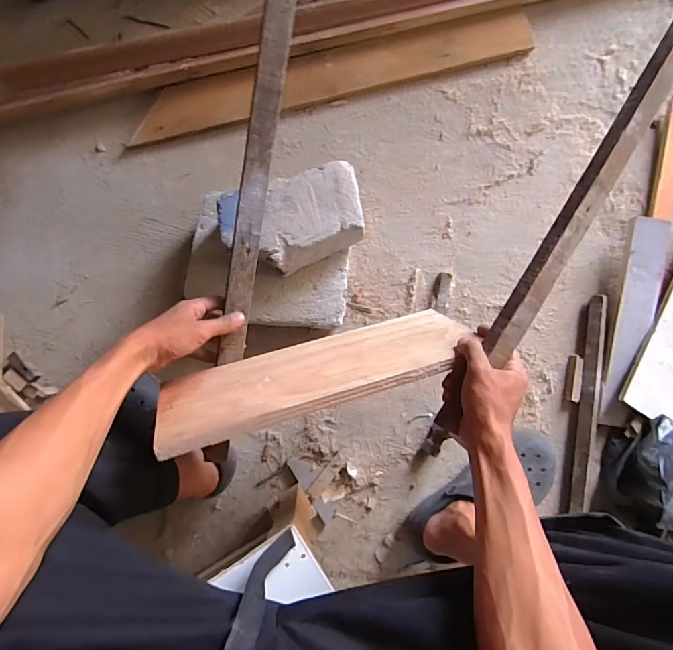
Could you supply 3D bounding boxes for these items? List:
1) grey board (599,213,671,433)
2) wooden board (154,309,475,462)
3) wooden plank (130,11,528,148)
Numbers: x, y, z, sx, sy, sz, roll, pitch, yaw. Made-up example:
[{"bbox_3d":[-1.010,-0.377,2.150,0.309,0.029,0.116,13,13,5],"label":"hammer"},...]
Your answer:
[{"bbox_3d":[0.508,-0.004,0.726,0.060,0.016,0.353,10,91,15],"label":"grey board"},{"bbox_3d":[-0.016,0.053,0.513,0.372,0.160,0.015,-14,112,-15],"label":"wooden board"},{"bbox_3d":[0.004,-0.444,0.759,0.715,0.027,0.076,-16,87,-4],"label":"wooden plank"}]

